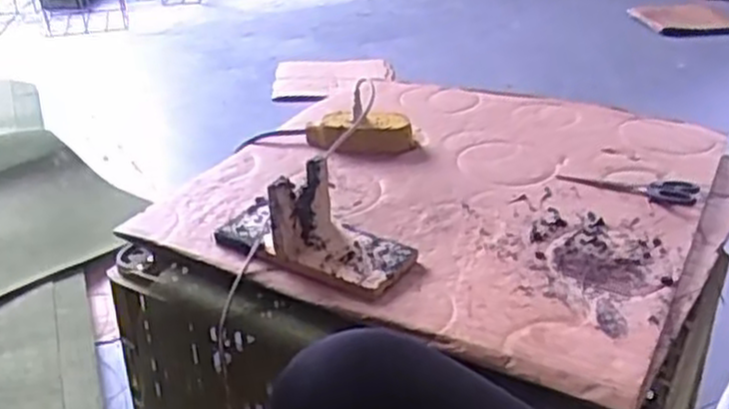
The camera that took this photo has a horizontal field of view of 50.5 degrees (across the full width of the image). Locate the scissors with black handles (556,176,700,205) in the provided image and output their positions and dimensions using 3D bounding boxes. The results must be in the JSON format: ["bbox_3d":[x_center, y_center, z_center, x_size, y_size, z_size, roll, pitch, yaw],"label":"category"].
[{"bbox_3d":[0.297,-0.018,0.869,0.146,0.014,0.049,8,31,15],"label":"scissors with black handles"}]

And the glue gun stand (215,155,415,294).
[{"bbox_3d":[-0.052,0.011,0.772,0.204,0.083,0.099,18,35,30],"label":"glue gun stand"}]

